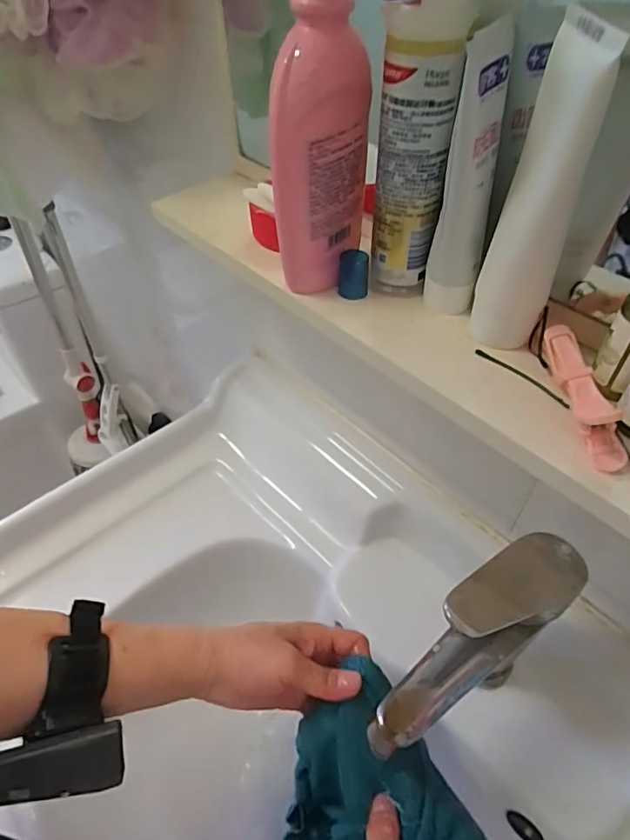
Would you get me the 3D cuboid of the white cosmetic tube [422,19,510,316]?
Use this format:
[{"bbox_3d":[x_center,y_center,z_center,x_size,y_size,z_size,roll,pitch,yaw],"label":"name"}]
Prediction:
[{"bbox_3d":[0.081,-0.119,0.273,0.028,0.139,0.034,12,48,12],"label":"white cosmetic tube"}]

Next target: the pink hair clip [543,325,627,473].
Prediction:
[{"bbox_3d":[0.131,-0.013,0.256,0.018,0.022,0.080,-7,47,-5],"label":"pink hair clip"}]

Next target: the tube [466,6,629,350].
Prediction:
[{"bbox_3d":[0.109,-0.105,0.255,0.035,0.147,0.037,16,49,15],"label":"tube"}]

